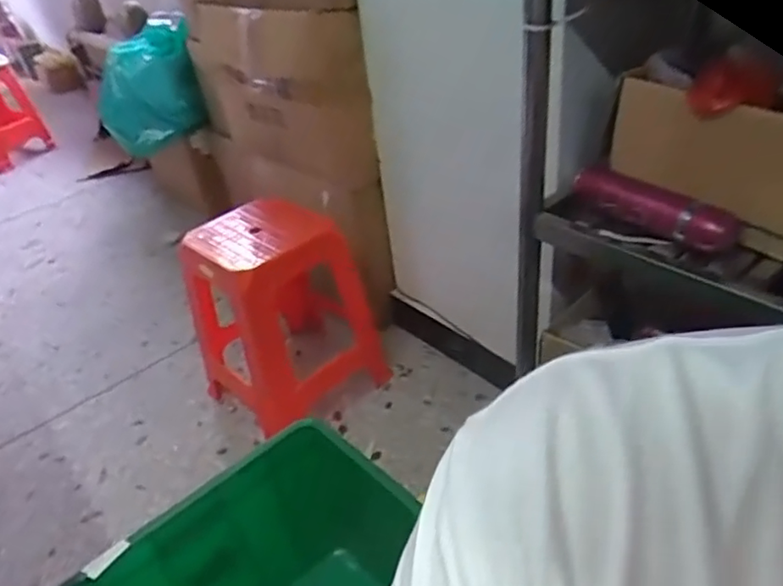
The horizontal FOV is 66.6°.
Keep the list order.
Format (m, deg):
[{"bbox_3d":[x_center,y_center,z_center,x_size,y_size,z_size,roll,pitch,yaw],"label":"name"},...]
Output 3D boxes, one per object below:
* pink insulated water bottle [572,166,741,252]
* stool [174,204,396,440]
[{"bbox_3d":[0.371,-0.137,0.878,0.052,0.061,0.253,-25,40,-24],"label":"pink insulated water bottle"},{"bbox_3d":[-0.278,0.027,1.483,0.378,0.495,0.378,-25,39,-21],"label":"stool"}]

